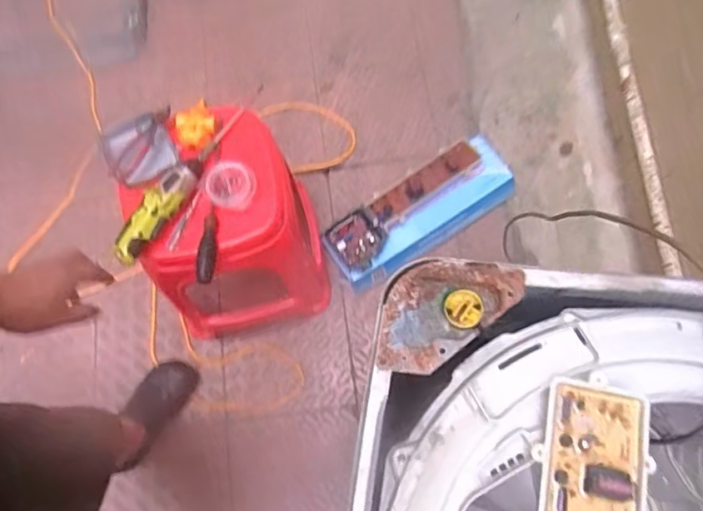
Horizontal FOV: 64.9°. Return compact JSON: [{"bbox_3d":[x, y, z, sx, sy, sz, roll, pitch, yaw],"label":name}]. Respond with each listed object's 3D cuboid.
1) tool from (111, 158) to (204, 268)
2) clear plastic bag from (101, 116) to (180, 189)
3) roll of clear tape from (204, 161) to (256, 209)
[{"bbox_3d":[-0.314,-0.078,0.897,0.056,0.039,0.203,35,76,12],"label":"tool"},{"bbox_3d":[-0.363,-0.181,0.944,0.108,0.026,0.134,-27,74,-7],"label":"clear plastic bag"},{"bbox_3d":[-0.200,-0.117,0.910,0.080,0.022,0.078,0,90,-14],"label":"roll of clear tape"}]

